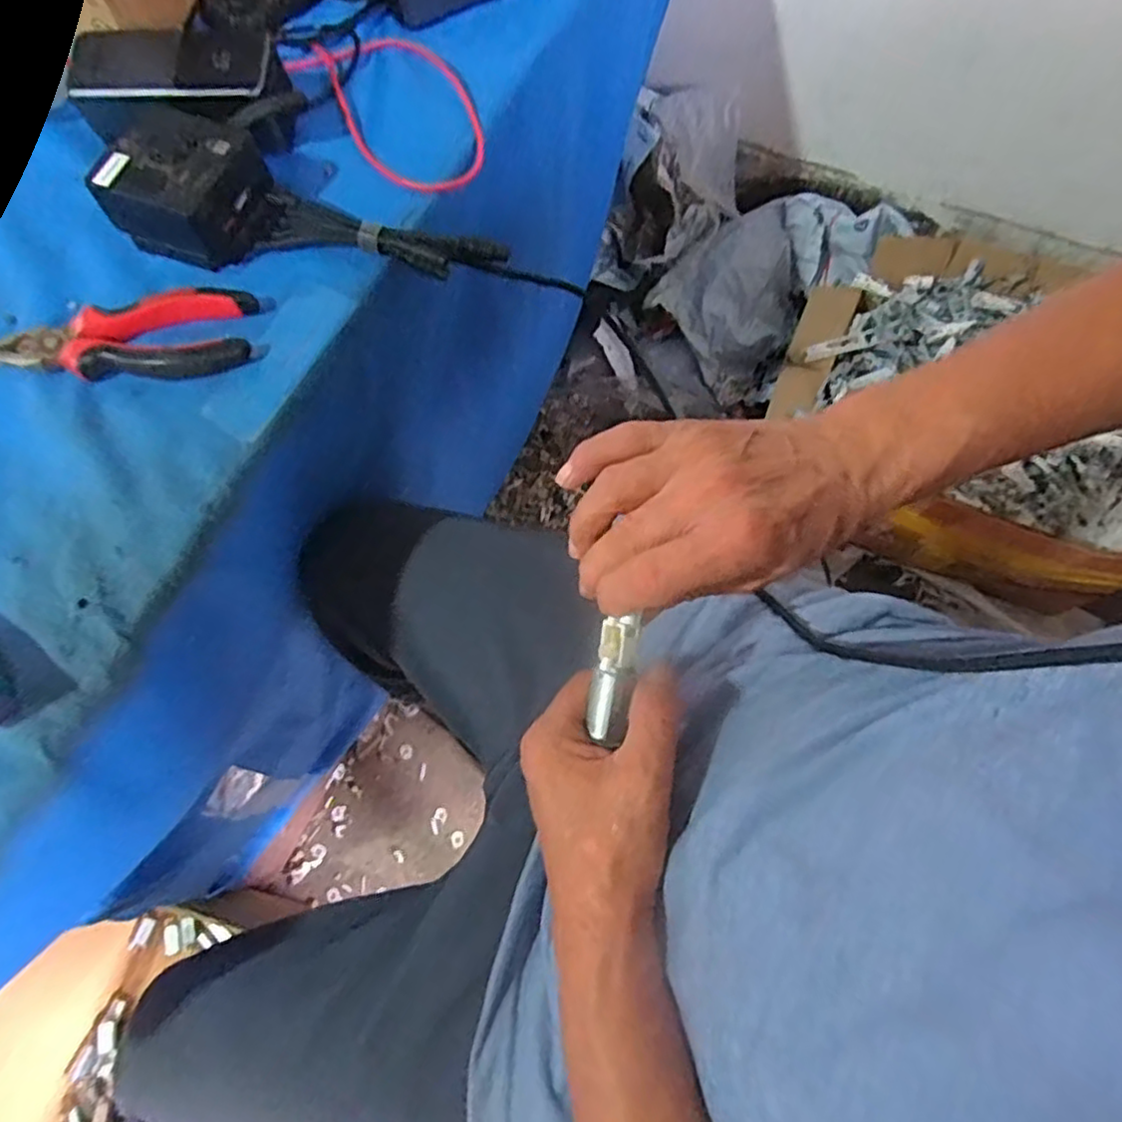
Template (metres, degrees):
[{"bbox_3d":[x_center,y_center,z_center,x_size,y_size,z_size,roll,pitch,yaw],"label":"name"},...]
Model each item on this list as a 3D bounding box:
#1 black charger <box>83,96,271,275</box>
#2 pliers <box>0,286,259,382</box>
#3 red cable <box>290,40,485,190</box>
[{"bbox_3d":[-0.233,-0.237,0.433,0.092,0.047,0.080,17,70,8],"label":"black charger"},{"bbox_3d":[-0.262,-0.131,0.409,0.153,0.018,0.049,-9,69,-2],"label":"pliers"},{"bbox_3d":[-0.115,-0.323,0.481,0.089,0.017,0.175,-36,72,-11],"label":"red cable"}]

